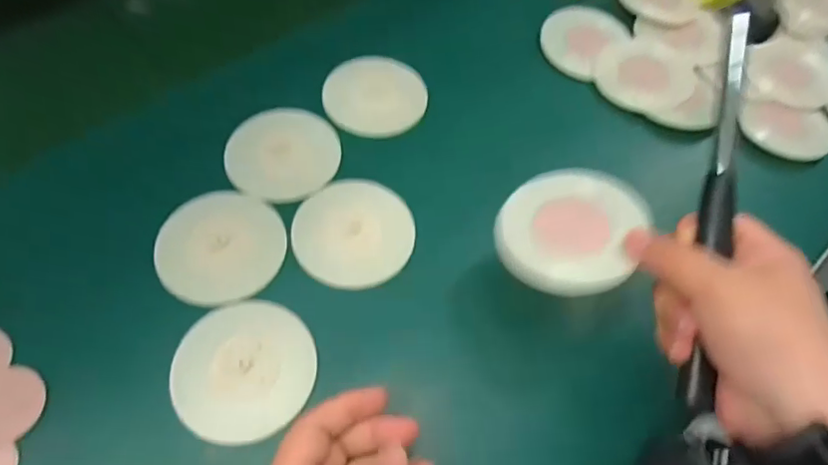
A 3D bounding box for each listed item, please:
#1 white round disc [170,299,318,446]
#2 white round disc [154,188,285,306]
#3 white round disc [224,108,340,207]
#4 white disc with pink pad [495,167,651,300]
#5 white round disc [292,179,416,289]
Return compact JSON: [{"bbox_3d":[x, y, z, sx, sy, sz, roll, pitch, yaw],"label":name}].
[{"bbox_3d":[-0.104,0.084,0.341,0.082,0.009,0.081,6,66,-14],"label":"white round disc"},{"bbox_3d":[-0.132,0.007,0.381,0.082,0.006,0.084,2,58,-3],"label":"white round disc"},{"bbox_3d":[-0.101,-0.061,0.427,0.084,0.004,0.088,4,57,-6],"label":"white round disc"},{"bbox_3d":[0.091,-0.001,0.330,0.078,0.007,0.076,-3,74,11],"label":"white disc with pink pad"},{"bbox_3d":[-0.042,-0.001,0.395,0.082,0.005,0.086,4,59,-7],"label":"white round disc"}]

